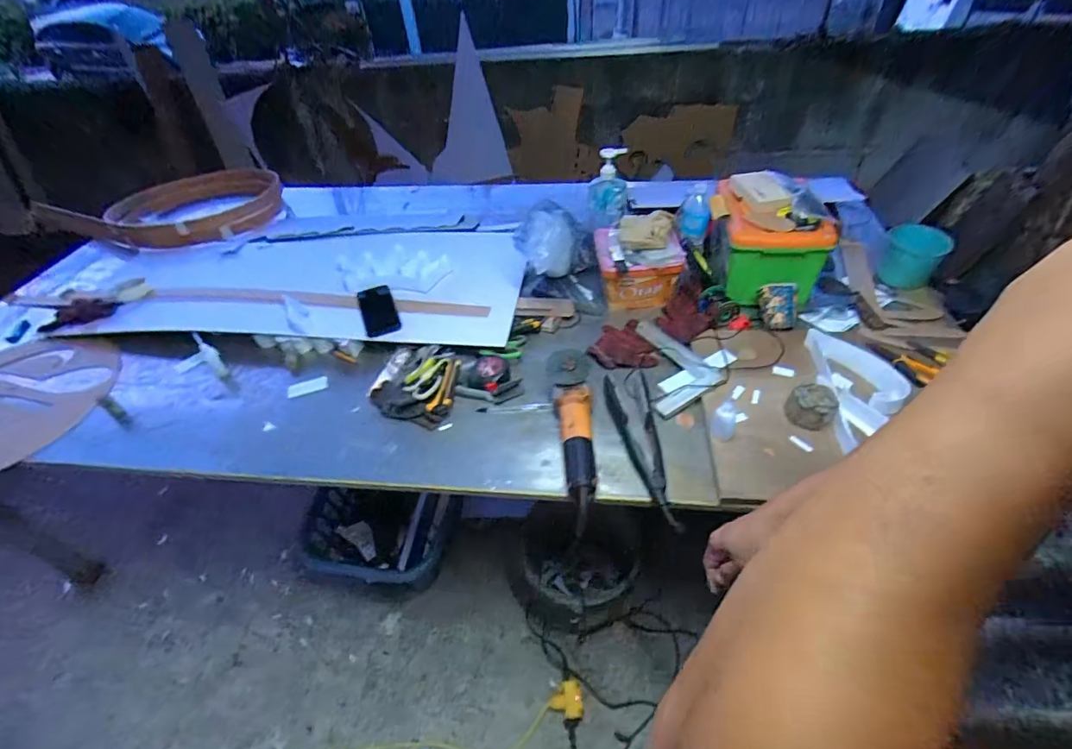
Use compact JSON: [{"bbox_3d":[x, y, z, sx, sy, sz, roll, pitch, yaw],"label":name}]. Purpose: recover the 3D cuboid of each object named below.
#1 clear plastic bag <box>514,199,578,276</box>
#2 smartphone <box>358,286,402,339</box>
[{"bbox_3d":[0.024,-0.293,1.031,0.105,0.103,0.160,-18,47,-12],"label":"clear plastic bag"},{"bbox_3d":[-0.365,-0.147,1.133,0.076,0.012,0.156,-16,55,-15],"label":"smartphone"}]

